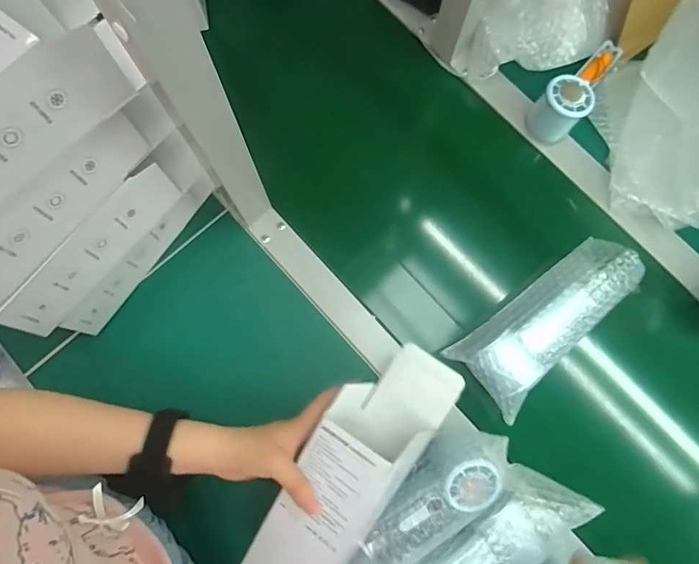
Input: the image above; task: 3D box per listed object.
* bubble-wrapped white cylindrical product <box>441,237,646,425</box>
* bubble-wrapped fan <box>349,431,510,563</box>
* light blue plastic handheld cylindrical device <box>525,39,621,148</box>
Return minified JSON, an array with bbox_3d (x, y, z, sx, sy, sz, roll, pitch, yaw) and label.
[{"bbox_3d":[0.215,0.040,0.482,0.203,0.048,0.089,-42,81,-8],"label":"bubble-wrapped white cylindrical product"},{"bbox_3d":[0.068,0.228,0.434,0.204,0.053,0.081,-37,81,-7],"label":"bubble-wrapped fan"},{"bbox_3d":[0.295,-0.245,0.566,0.149,0.061,0.056,-44,82,-8],"label":"light blue plastic handheld cylindrical device"}]

